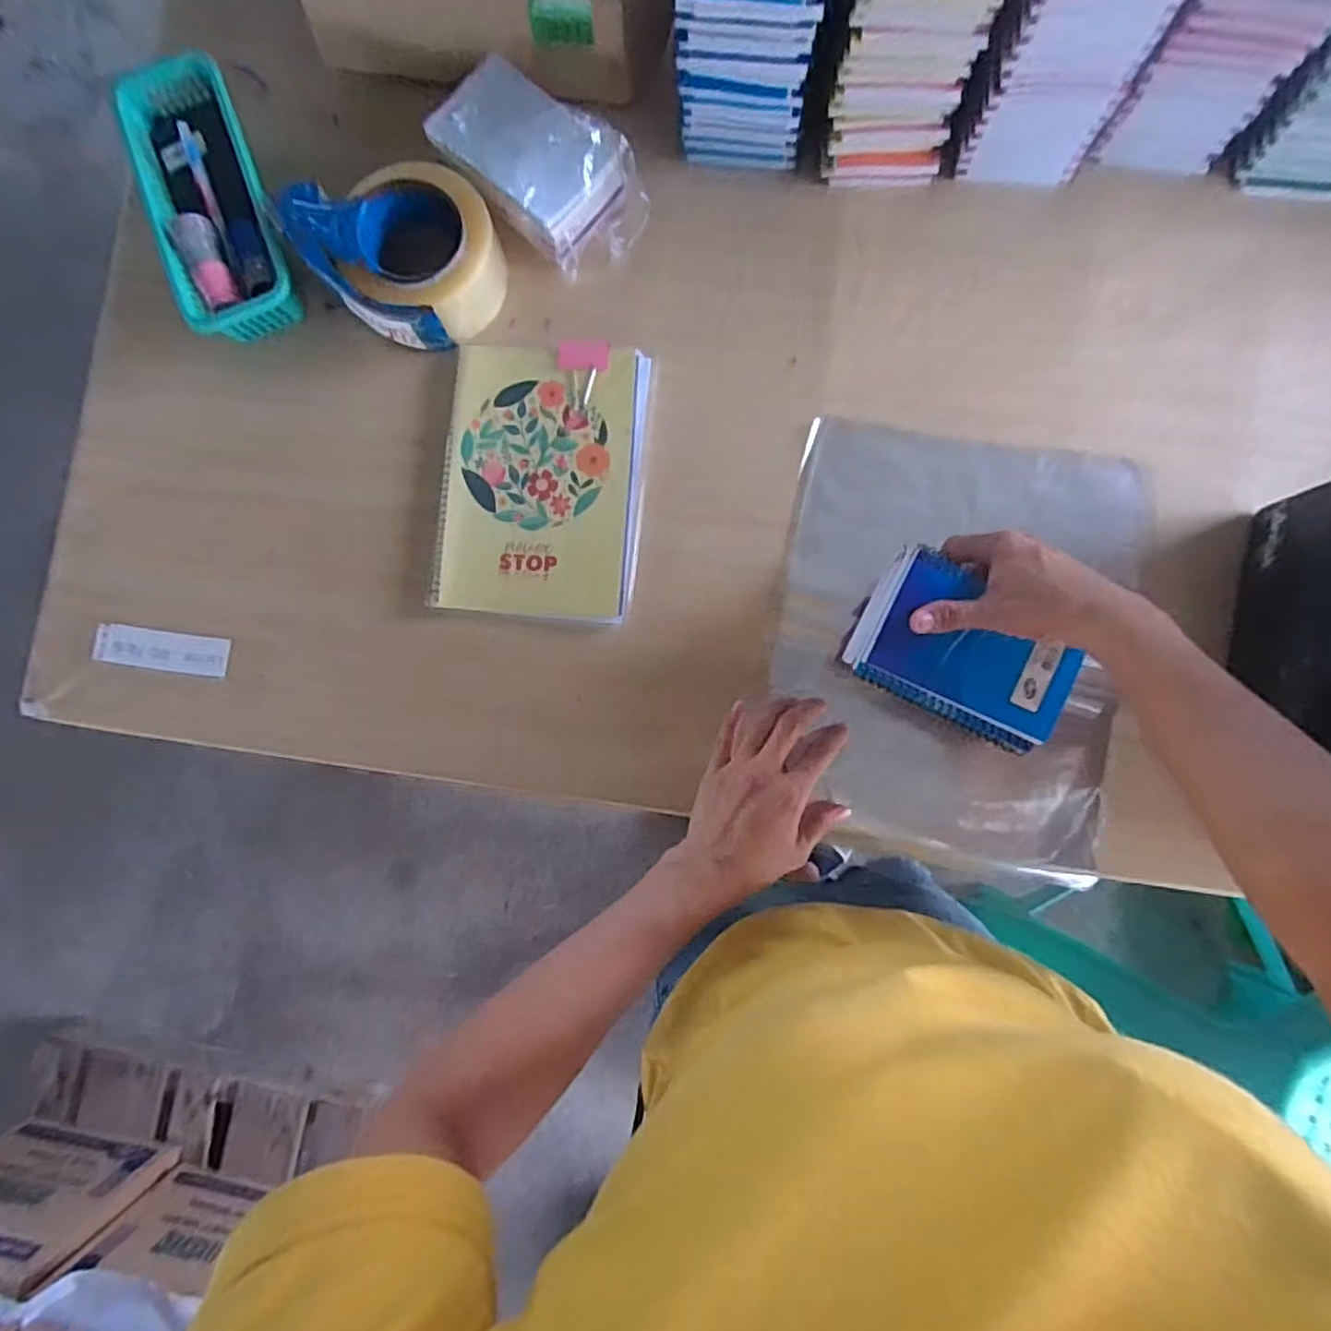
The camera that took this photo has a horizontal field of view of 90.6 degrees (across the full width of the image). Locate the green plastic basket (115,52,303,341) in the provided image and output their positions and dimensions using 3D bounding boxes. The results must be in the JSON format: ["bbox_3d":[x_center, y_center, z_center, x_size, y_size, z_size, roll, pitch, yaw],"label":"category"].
[{"bbox_3d":[-0.378,-0.391,0.553,0.098,0.044,0.246,-21,84,0],"label":"green plastic basket"}]

